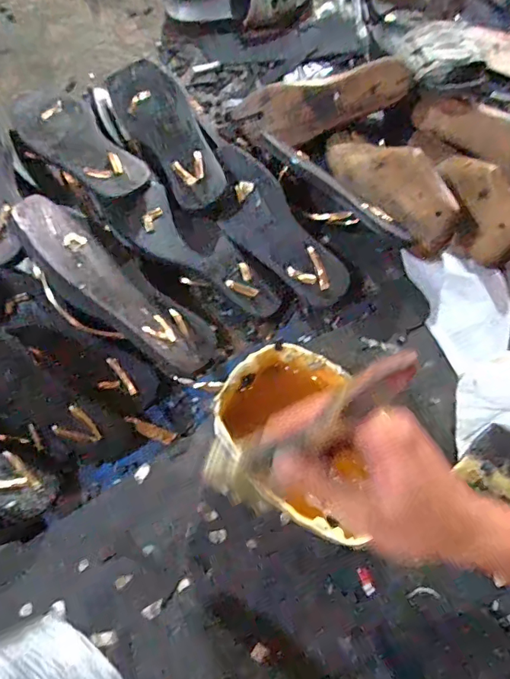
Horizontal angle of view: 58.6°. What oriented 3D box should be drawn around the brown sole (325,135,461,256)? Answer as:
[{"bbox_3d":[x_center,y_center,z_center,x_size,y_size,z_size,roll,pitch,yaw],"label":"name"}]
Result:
[{"bbox_3d":[0.178,-0.214,0.591,0.042,0.091,0.222,-22,63,-32],"label":"brown sole"}]

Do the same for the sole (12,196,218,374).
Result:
[{"bbox_3d":[-0.146,-0.054,0.498,0.253,0.016,0.095,43,30,-15],"label":"sole"}]

